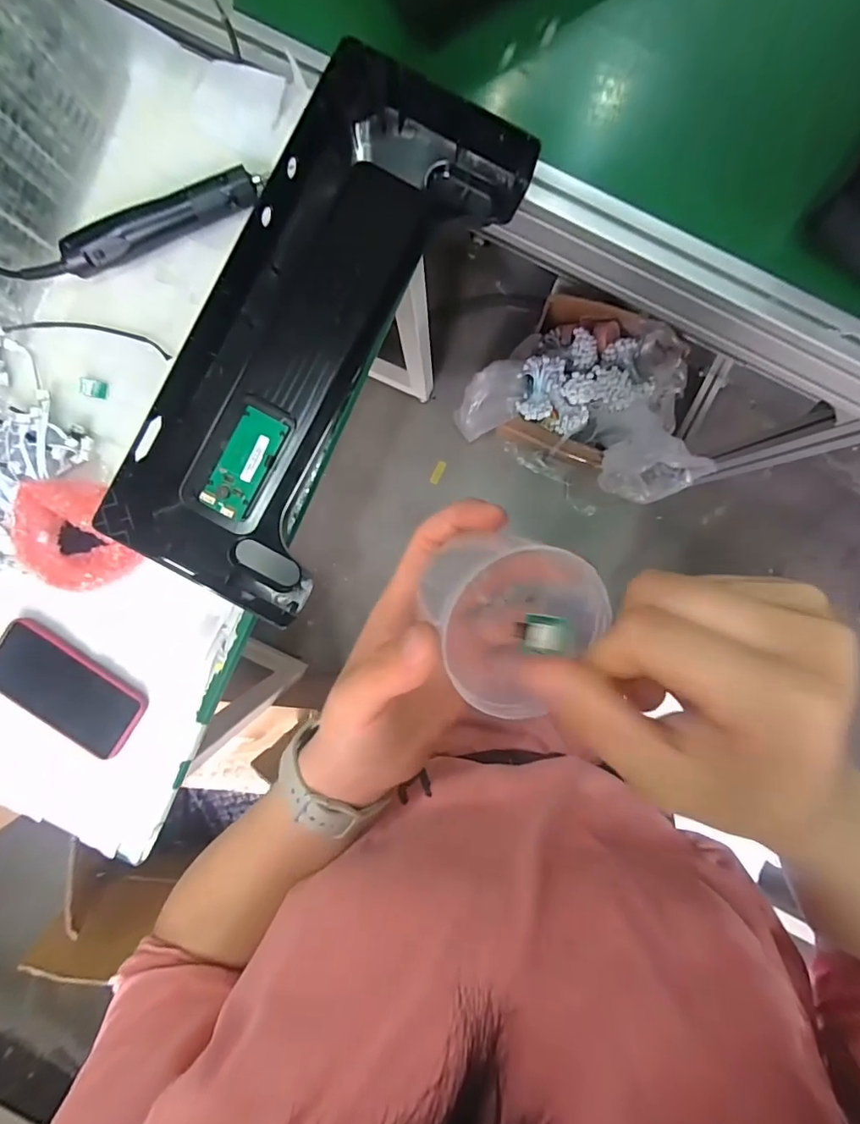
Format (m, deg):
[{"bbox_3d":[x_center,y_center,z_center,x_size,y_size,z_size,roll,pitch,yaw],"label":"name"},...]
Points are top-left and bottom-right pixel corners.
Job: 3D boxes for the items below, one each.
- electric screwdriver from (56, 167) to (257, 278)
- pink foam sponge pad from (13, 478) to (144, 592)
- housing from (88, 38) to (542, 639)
[{"bbox_3d":[-0.266,-0.340,0.509,0.204,0.039,0.040,-23,92,3],"label":"electric screwdriver"},{"bbox_3d":[-0.344,-0.027,0.505,0.102,0.037,0.104,5,93,2],"label":"pink foam sponge pad"},{"bbox_3d":[-0.107,-0.208,0.494,0.190,0.072,0.504,28,93,0],"label":"housing"}]

